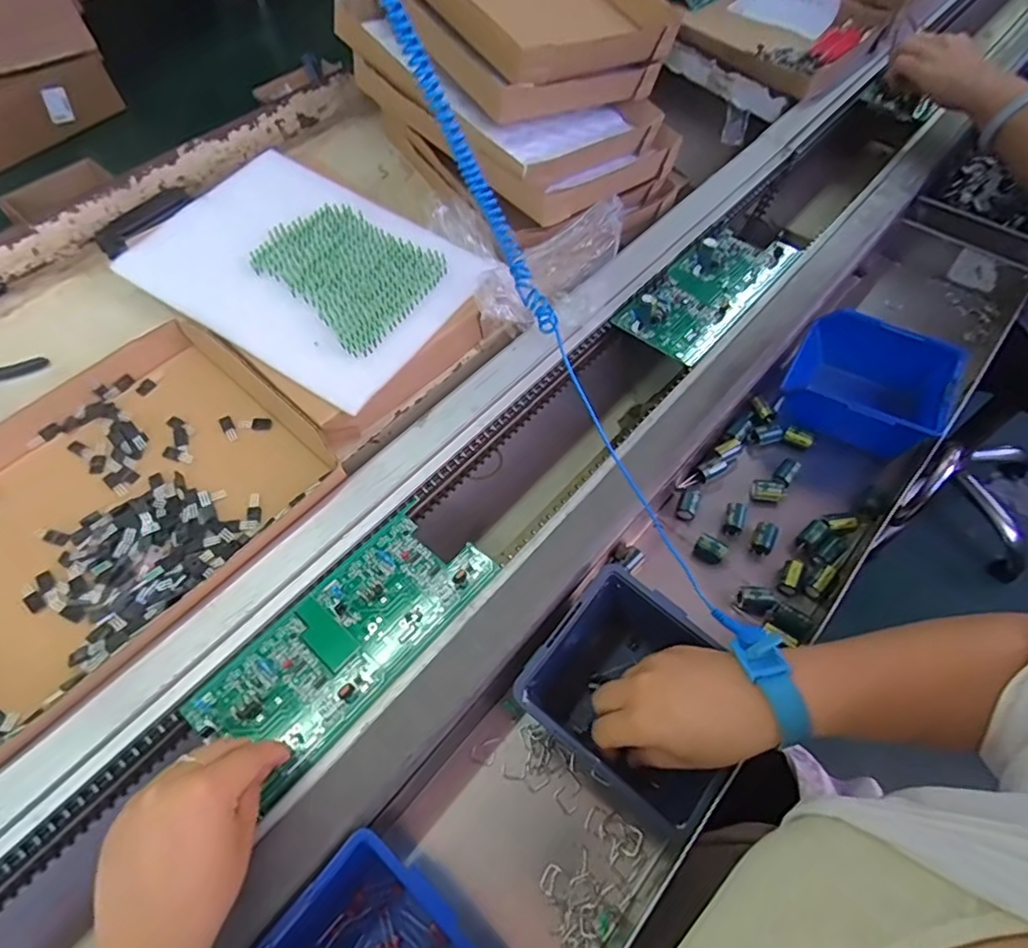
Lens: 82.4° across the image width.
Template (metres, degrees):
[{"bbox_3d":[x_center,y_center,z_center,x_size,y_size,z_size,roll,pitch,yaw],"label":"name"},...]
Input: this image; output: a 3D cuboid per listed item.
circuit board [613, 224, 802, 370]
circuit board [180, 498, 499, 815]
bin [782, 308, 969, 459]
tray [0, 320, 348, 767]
[{"bbox_3d":[0.200,-0.197,0.602,0.096,0.025,0.202,37,67,24],"label":"circuit board"},{"bbox_3d":[-0.118,0.116,0.426,0.098,0.007,0.210,35,66,23],"label":"circuit board"},{"bbox_3d":[0.328,-0.080,0.552,0.129,0.066,0.116,26,63,19],"label":"bin"},{"bbox_3d":[-0.327,0.024,0.458,0.241,0.032,0.318,37,66,24],"label":"tray"}]

